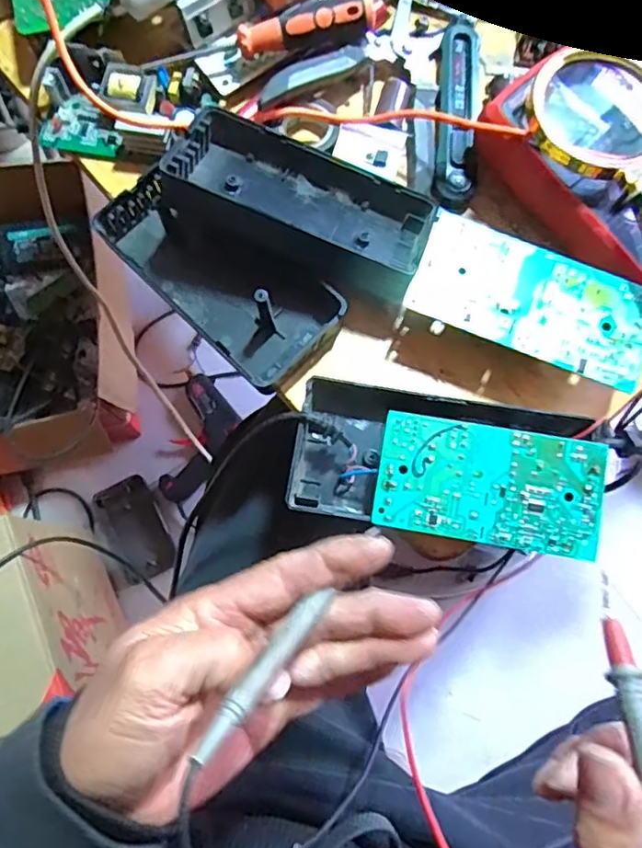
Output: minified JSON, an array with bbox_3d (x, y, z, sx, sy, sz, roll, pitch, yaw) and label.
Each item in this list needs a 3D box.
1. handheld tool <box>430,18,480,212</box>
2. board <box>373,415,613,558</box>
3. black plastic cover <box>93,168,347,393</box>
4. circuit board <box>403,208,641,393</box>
[{"bbox_3d":[0.099,-0.233,0.447,0.030,0.018,0.153,5,76,1],"label":"handheld tool"},{"bbox_3d":[0.097,0.035,0.346,0.125,0.017,0.066,10,76,3],"label":"board"},{"bbox_3d":[-0.067,-0.103,0.414,0.171,0.032,0.081,44,80,10],"label":"black plastic cover"},{"bbox_3d":[0.133,-0.078,0.378,0.147,0.007,0.069,22,77,6],"label":"circuit board"}]

